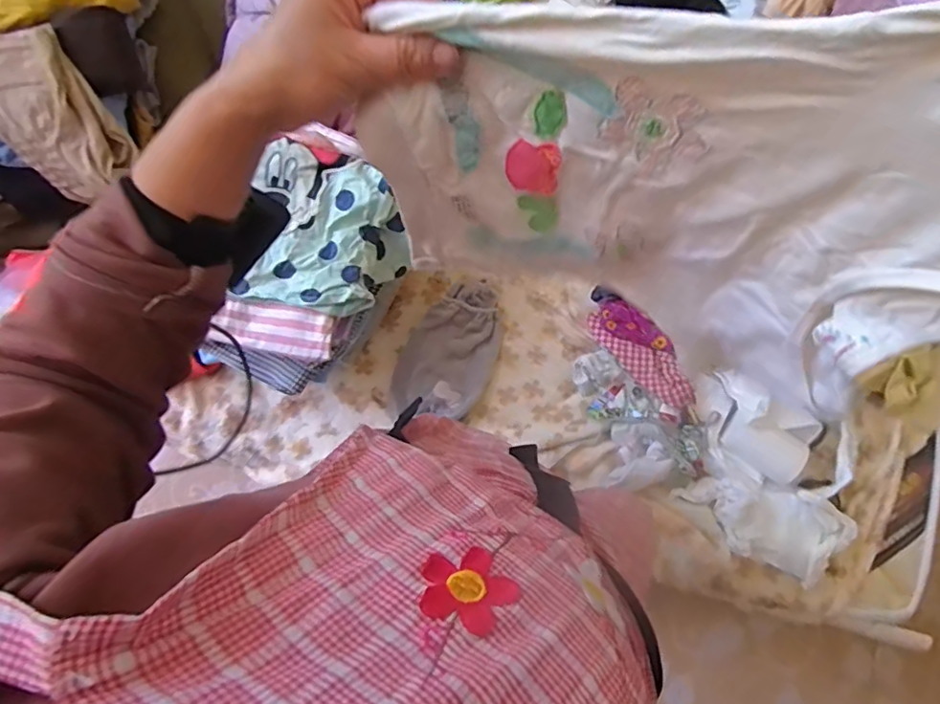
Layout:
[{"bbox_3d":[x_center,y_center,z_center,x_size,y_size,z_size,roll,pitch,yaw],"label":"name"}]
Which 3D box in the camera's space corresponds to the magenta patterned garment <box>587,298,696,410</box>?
[{"bbox_3d":[0.273,0.000,0.875,0.088,0.050,0.198,-41,82,-9],"label":"magenta patterned garment"}]

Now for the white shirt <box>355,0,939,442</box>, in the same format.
[{"bbox_3d":[0.110,-0.087,0.332,0.342,0.333,0.081,27,79,4],"label":"white shirt"}]

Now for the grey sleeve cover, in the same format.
[{"bbox_3d":[-0.028,0.002,0.884,0.137,0.033,0.250,30,79,5],"label":"grey sleeve cover"}]

